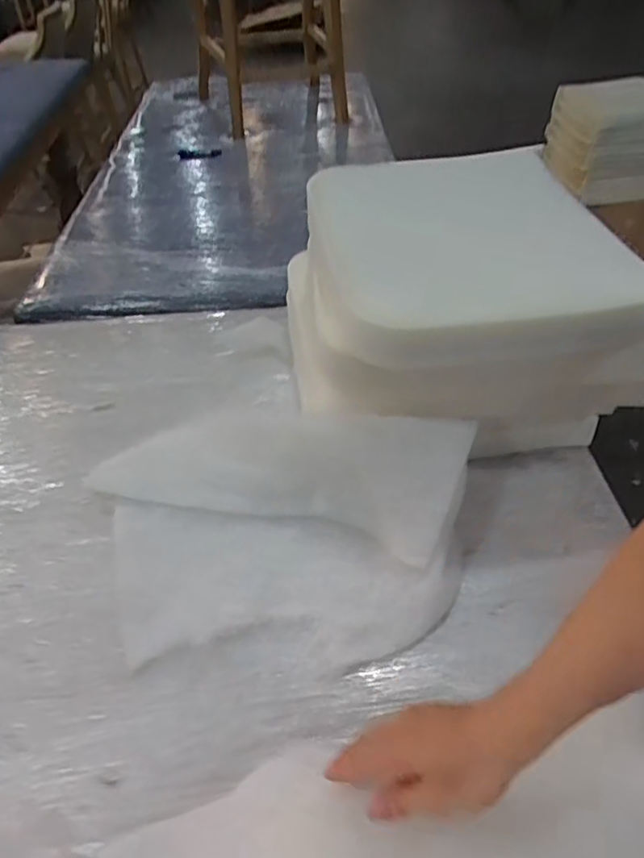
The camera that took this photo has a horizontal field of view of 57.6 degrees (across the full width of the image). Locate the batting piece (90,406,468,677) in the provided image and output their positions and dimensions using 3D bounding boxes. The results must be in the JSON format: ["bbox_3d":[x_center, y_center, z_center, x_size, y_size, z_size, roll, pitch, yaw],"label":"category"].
[{"bbox_3d":[-0.069,0.100,0.756,0.511,0.142,0.346,1,44,3],"label":"batting piece"}]

